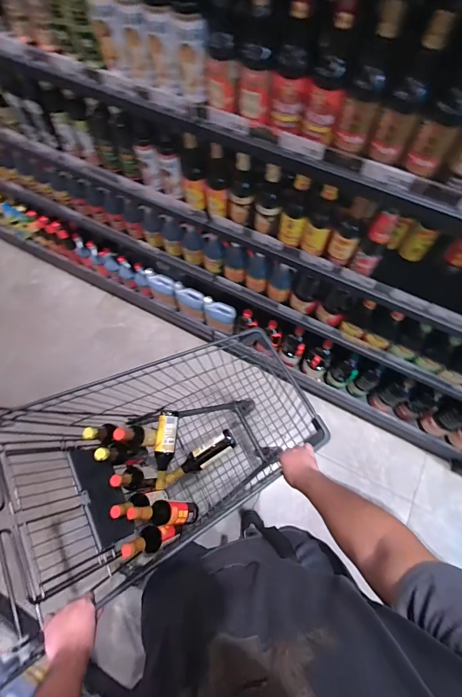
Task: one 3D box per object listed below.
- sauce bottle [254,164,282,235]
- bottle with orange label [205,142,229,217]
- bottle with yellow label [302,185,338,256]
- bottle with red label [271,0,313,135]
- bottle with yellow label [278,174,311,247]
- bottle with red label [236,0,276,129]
[{"bbox_3d":[0.097,-0.372,0.841,0.066,0.176,0.056,6,67,3],"label":"sauce bottle"},{"bbox_3d":[-0.039,-0.436,0.878,0.061,0.200,0.052,-8,67,-3],"label":"bottle with orange label"},{"bbox_3d":[0.224,-0.320,0.827,0.068,0.188,0.056,15,68,7],"label":"bottle with yellow label"},{"bbox_3d":[0.109,-0.495,0.576,0.063,0.201,0.068,6,67,3],"label":"bottle with red label"},{"bbox_3d":[0.164,-0.346,0.839,0.064,0.183,0.054,14,68,6],"label":"bottle with yellow label"},{"bbox_3d":[0.043,-0.521,0.586,0.061,0.207,0.070,-3,67,-1],"label":"bottle with red label"}]

